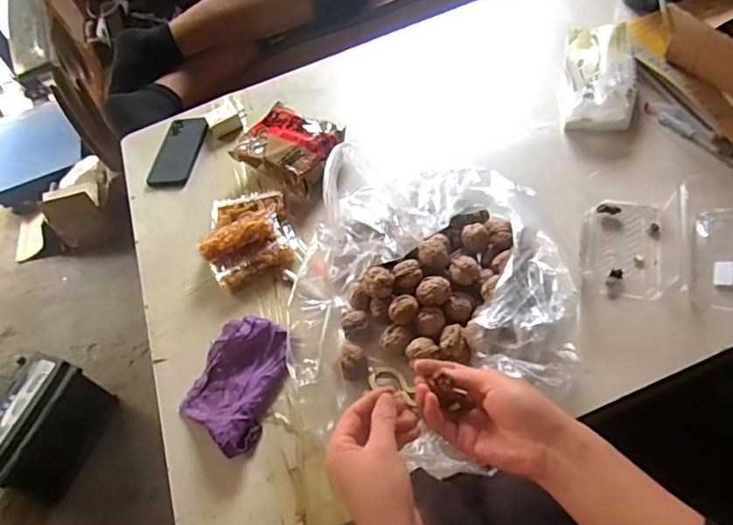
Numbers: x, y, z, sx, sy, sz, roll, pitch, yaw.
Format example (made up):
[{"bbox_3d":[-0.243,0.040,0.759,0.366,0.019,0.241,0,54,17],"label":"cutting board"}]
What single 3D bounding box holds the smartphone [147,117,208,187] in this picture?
[{"bbox_3d":[-0.330,-0.195,0.948,0.075,0.012,0.156,6,59,11],"label":"smartphone"}]

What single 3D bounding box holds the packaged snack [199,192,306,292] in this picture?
[{"bbox_3d":[-0.172,-0.041,0.791,0.136,0.066,0.160,-14,55,2],"label":"packaged snack"}]

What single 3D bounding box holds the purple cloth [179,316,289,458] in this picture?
[{"bbox_3d":[-0.163,0.147,0.672,0.113,0.042,0.164,12,60,19],"label":"purple cloth"}]

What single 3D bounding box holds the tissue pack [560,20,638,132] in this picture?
[{"bbox_3d":[0.355,-0.284,0.833,0.101,0.088,0.169,0,56,12],"label":"tissue pack"}]

